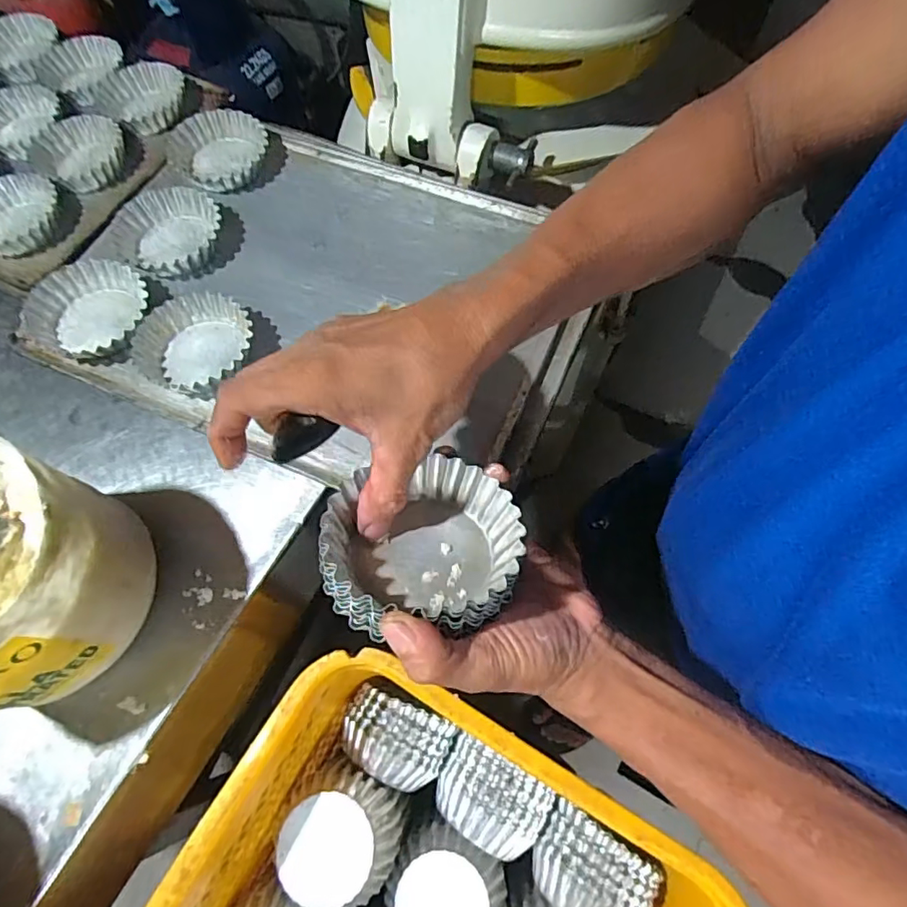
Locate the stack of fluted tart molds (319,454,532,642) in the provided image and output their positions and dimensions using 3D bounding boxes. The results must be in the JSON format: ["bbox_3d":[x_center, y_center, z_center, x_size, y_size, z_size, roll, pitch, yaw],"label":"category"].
[{"bbox_3d":[-0.013,0.051,0.293,0.102,0.046,0.093,-15,47,-15],"label":"stack of fluted tart molds"}]

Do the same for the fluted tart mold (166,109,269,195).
[{"bbox_3d":[-0.242,-0.319,0.573,0.092,0.029,0.094,-1,66,1],"label":"fluted tart mold"}]

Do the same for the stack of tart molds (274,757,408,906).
[{"bbox_3d":[-0.090,0.312,0.447,0.097,0.052,0.095,2,66,3],"label":"stack of tart molds"}]

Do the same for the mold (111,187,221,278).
[{"bbox_3d":[-0.278,-0.213,0.530,0.090,0.025,0.095,8,66,5],"label":"mold"}]

